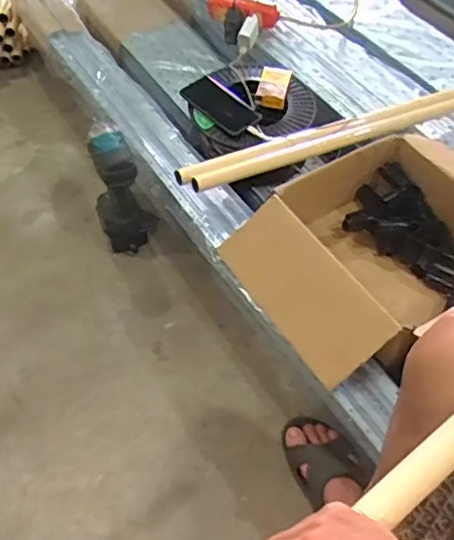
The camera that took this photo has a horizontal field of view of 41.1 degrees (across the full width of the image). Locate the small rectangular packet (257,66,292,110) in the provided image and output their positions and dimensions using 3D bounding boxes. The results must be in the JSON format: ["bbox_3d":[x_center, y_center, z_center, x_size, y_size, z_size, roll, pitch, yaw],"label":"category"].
[{"bbox_3d":[0.091,-0.356,1.173,0.056,0.027,0.103,12,54,6],"label":"small rectangular packet"}]

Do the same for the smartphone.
[{"bbox_3d":[-0.011,-0.314,1.149,0.082,0.013,0.157,-40,68,-18],"label":"smartphone"}]

